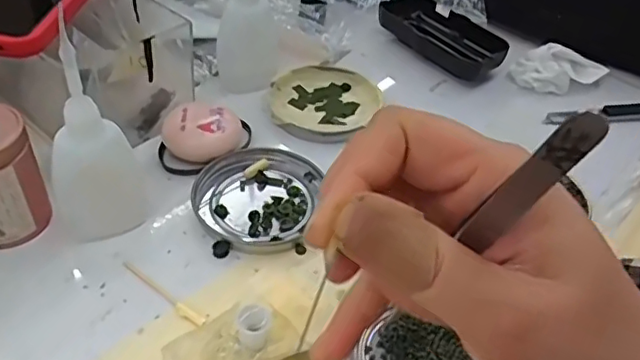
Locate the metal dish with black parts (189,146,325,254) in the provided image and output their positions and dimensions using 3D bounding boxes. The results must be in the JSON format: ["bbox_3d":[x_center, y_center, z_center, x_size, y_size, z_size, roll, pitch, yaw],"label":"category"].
[{"bbox_3d":[-0.039,0.008,0.356,0.070,0.007,0.078,12,43,7],"label":"metal dish with black parts"}]

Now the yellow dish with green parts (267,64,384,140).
[{"bbox_3d":[0.001,-0.058,0.428,0.074,0.008,0.078,26,47,21],"label":"yellow dish with green parts"}]

